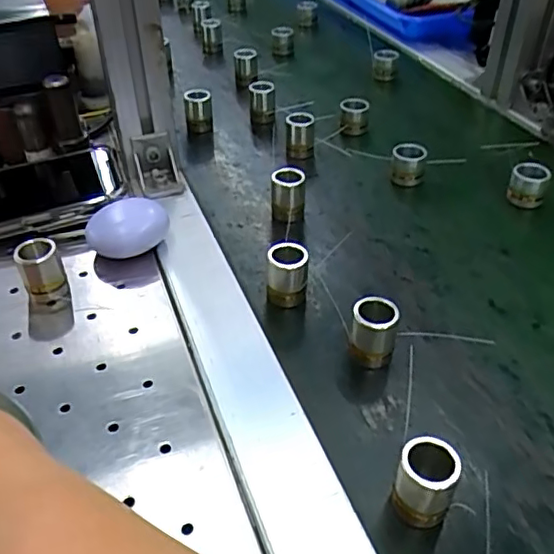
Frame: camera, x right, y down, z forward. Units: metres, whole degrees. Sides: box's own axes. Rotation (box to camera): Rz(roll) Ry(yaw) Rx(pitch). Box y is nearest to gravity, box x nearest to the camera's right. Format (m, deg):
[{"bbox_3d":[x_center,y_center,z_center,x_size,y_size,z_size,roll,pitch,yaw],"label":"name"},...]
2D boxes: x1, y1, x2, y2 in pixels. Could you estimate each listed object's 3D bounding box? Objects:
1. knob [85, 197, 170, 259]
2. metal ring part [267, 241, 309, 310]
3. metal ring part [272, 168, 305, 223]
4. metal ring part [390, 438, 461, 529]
[{"bbox_3d":[-0.093,-0.029,0.369,0.049,0.028,0.027,-6,40,-9],"label":"knob"},{"bbox_3d":[0.006,-0.001,0.340,0.022,0.031,0.021,4,42,6],"label":"metal ring part"},{"bbox_3d":[0.007,-0.055,0.402,0.022,0.032,0.021,2,42,4],"label":"metal ring part"},{"bbox_3d":[0.059,0.083,0.238,0.022,0.034,0.020,-1,42,1],"label":"metal ring part"}]

